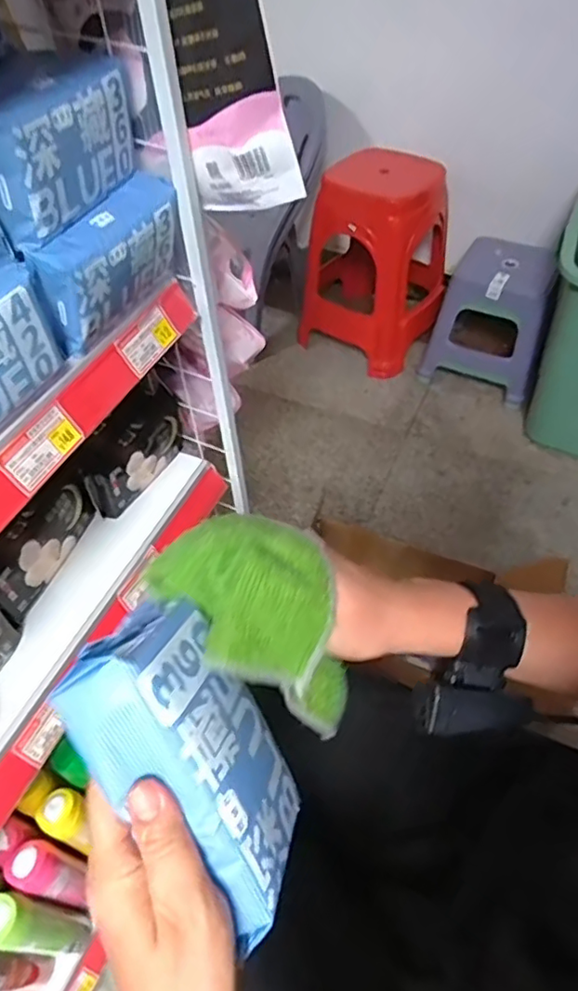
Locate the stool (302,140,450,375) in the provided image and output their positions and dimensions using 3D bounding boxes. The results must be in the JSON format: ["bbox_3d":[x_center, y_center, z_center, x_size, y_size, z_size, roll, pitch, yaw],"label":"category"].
[{"bbox_3d":[0.238,-0.653,1.557,0.390,0.502,0.348,27,55,22],"label":"stool"}]

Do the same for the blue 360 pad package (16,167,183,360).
[{"bbox_3d":[-0.148,-0.200,0.500,0.041,0.082,0.164,22,55,19],"label":"blue 360 pad package"}]

